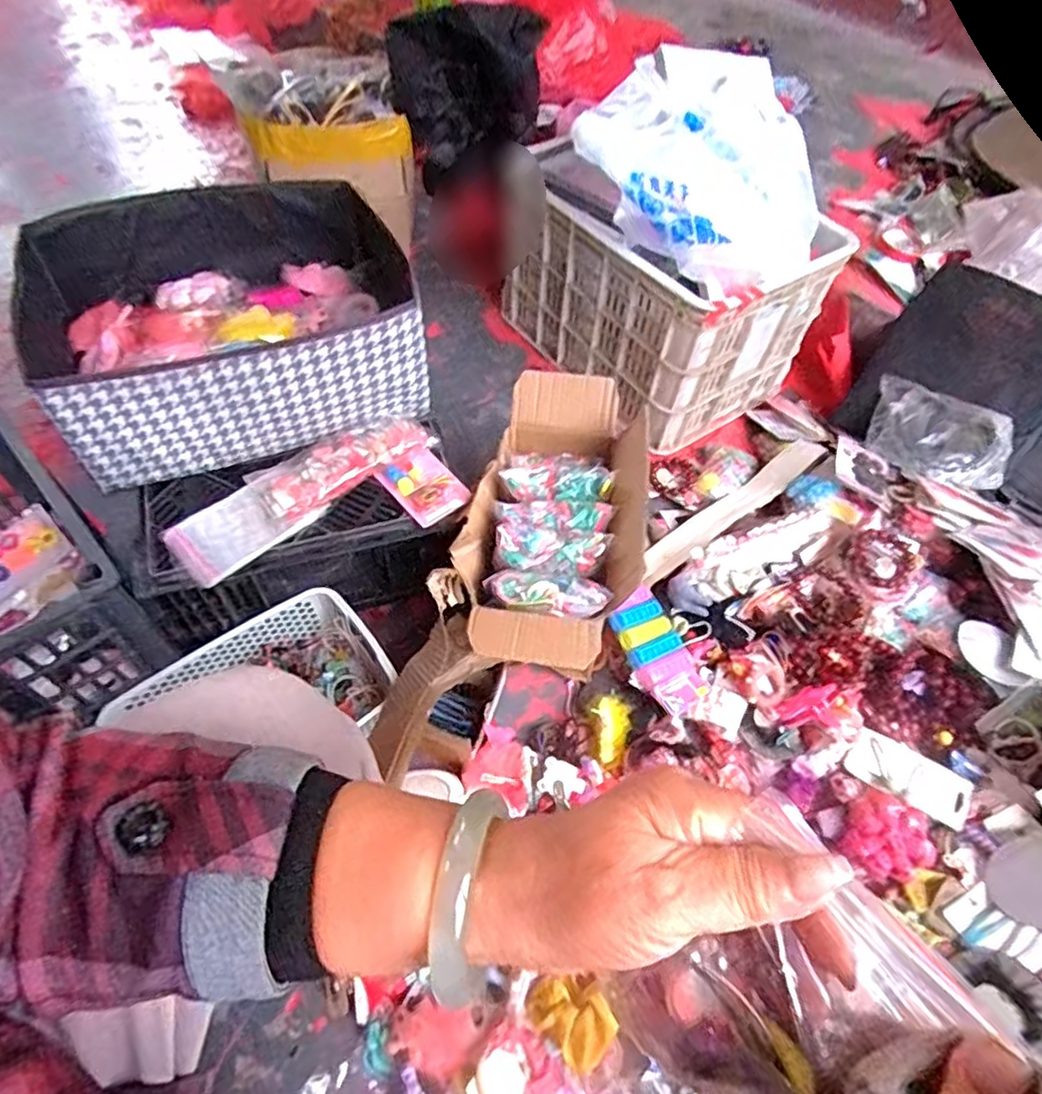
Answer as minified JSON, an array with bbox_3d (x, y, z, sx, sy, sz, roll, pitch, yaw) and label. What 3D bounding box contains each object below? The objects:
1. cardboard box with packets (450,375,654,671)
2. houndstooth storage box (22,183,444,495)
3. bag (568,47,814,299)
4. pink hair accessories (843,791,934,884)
[{"bbox_3d":[0.043,-0.036,0.780,0.204,0.091,0.396,8,56,1],"label":"cardboard box with packets"},{"bbox_3d":[-0.362,-0.294,0.816,0.430,0.163,0.379,-12,57,-12],"label":"houndstooth storage box"},{"bbox_3d":[0.284,-0.558,0.934,0.331,0.163,0.368,22,57,11],"label":"bag"},{"bbox_3d":[0.401,0.317,0.697,0.085,0.042,0.086,2,56,-3],"label":"pink hair accessories"}]

